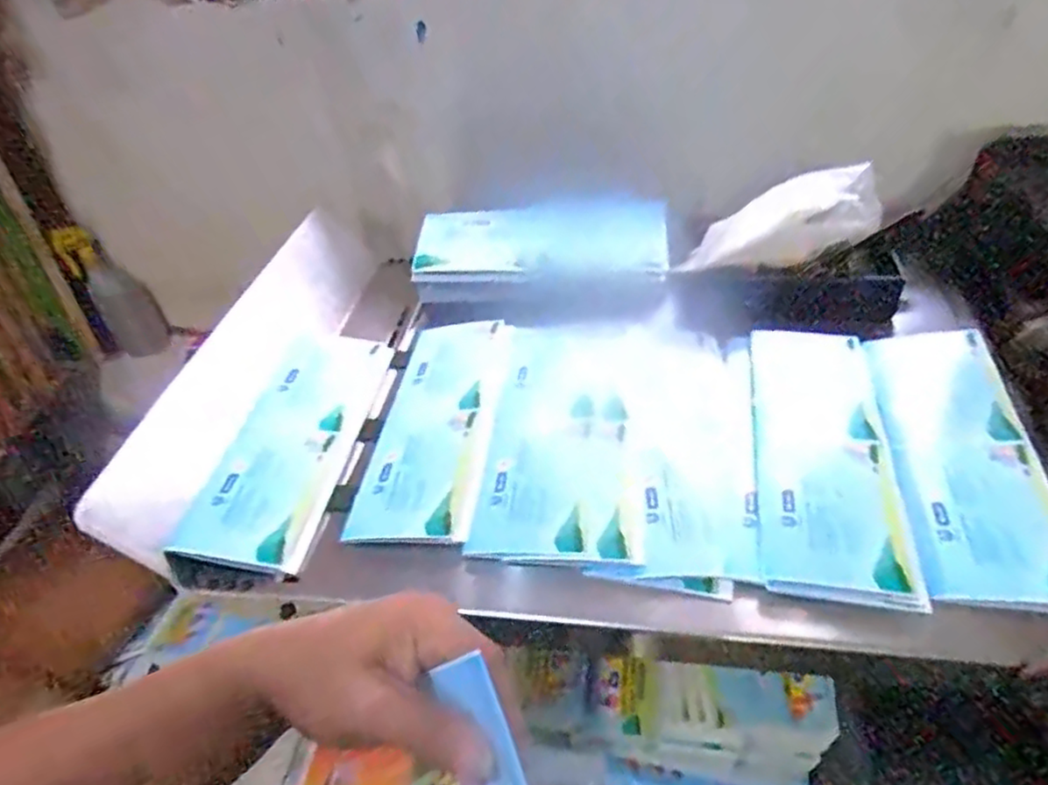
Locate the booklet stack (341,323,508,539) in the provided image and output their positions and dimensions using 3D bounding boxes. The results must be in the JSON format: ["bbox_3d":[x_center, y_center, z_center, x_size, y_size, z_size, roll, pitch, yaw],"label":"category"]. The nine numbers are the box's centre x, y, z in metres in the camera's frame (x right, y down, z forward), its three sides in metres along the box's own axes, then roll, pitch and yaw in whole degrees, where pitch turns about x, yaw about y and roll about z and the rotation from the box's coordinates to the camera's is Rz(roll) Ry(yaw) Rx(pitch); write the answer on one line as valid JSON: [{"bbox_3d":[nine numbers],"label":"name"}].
[{"bbox_3d":[-0.092,0.022,0.696,0.122,0.015,0.303,0,42,8],"label":"booklet stack"}]

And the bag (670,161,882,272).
[{"bbox_3d":[0.277,-0.183,0.763,0.215,0.064,0.083,-20,41,4],"label":"bag"}]

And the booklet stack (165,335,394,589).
[{"bbox_3d":[-0.230,0.041,0.693,0.130,0.019,0.324,4,42,12],"label":"booklet stack"}]

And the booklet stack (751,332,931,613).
[{"bbox_3d":[0.268,0.047,0.615,0.114,0.009,0.309,3,42,11],"label":"booklet stack"}]

